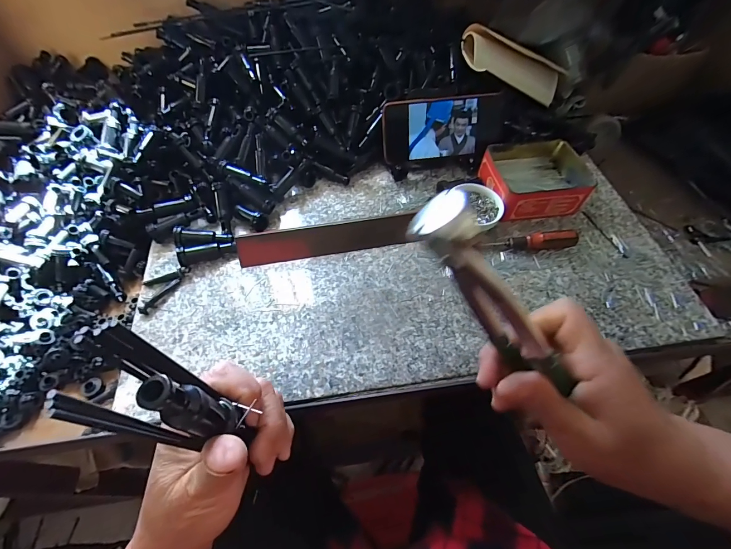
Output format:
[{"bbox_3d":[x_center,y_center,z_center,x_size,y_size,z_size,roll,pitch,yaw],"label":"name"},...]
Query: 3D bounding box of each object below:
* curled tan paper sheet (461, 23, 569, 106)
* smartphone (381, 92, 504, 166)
[{"bbox_3d":[0.247,-0.323,0.537,0.216,0.051,0.067,1,53,-31],"label":"curled tan paper sheet"},{"bbox_3d":[0.111,-0.201,0.469,0.173,0.078,0.012,-8,29,-5],"label":"smartphone"}]

